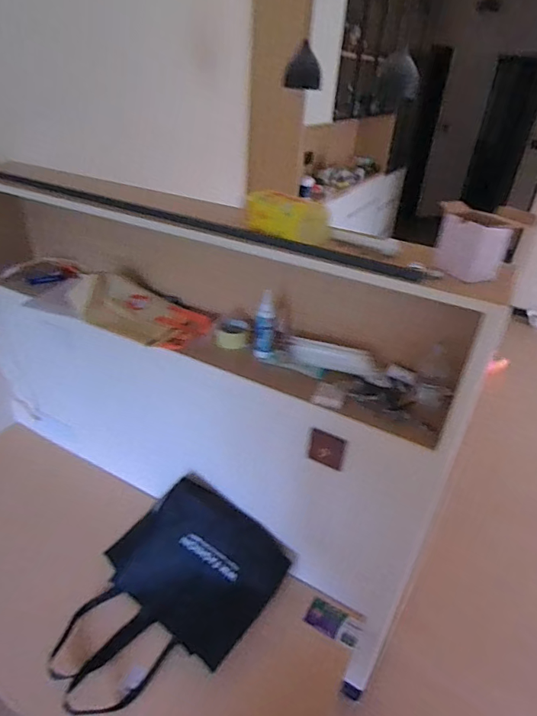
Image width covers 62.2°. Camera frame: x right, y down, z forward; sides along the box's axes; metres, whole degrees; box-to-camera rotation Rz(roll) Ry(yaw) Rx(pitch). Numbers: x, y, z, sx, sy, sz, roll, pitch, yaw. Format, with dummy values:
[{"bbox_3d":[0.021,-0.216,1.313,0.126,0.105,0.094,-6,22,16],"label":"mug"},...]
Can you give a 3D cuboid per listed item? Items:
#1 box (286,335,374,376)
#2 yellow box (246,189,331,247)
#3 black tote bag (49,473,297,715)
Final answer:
[{"bbox_3d":[0.152,-0.005,1.101,0.217,0.039,0.069,15,34,16],"label":"box"},{"bbox_3d":[0.038,-0.285,0.898,0.169,0.071,0.090,26,38,30],"label":"yellow box"},{"bbox_3d":[-0.268,0.579,1.136,0.430,0.225,0.550,27,38,30],"label":"black tote bag"}]

